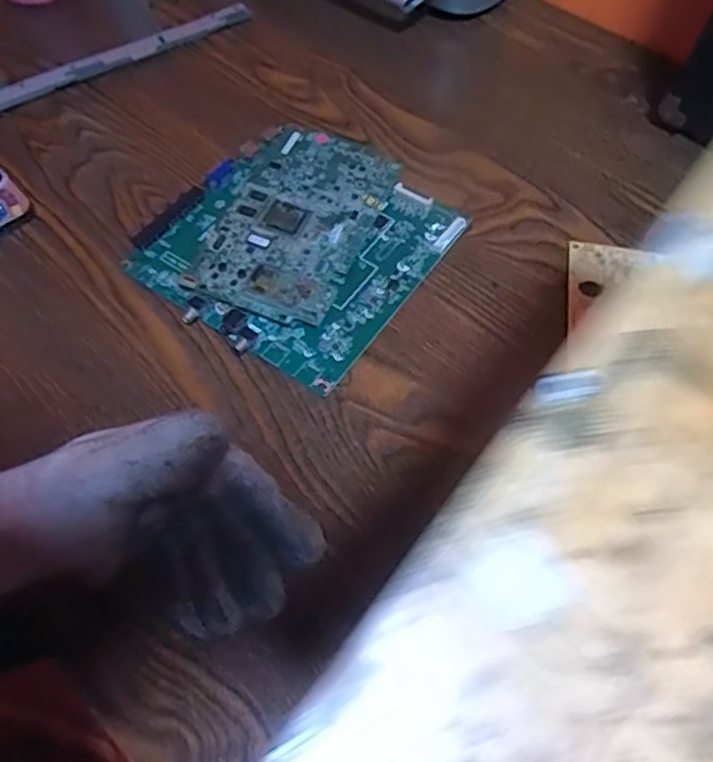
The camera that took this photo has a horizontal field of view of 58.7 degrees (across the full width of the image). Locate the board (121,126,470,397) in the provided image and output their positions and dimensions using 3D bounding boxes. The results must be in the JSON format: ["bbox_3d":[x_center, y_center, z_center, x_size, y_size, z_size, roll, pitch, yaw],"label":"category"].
[{"bbox_3d":[-0.042,-0.107,0.469,0.193,0.028,0.190,34,64,17],"label":"board"}]

